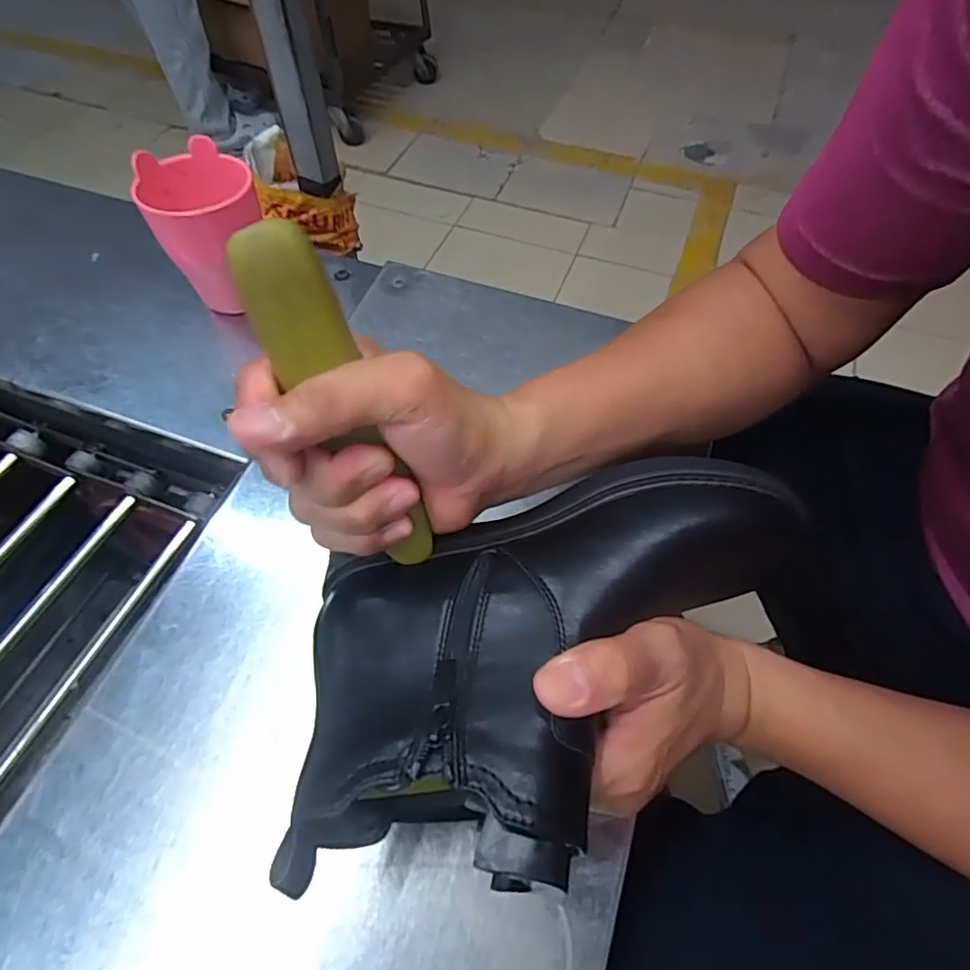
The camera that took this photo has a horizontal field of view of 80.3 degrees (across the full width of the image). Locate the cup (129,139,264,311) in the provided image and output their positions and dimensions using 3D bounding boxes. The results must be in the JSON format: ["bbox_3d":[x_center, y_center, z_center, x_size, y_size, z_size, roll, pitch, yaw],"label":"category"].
[{"bbox_3d":[-0.212,-0.201,0.453,0.082,0.100,0.070,30,64,18],"label":"cup"}]

